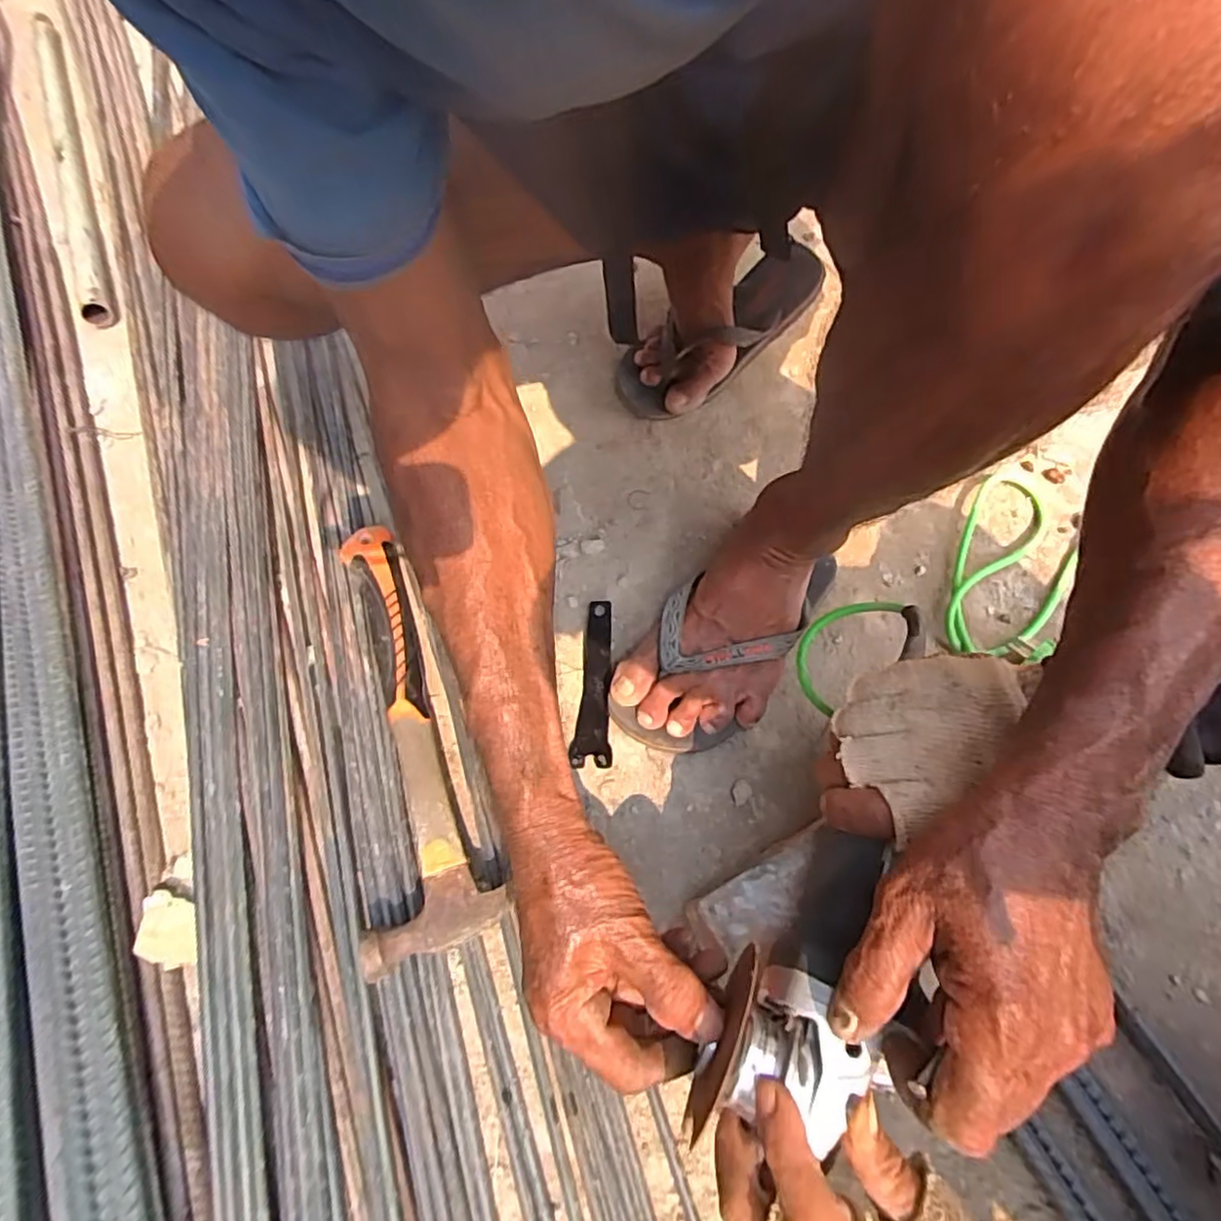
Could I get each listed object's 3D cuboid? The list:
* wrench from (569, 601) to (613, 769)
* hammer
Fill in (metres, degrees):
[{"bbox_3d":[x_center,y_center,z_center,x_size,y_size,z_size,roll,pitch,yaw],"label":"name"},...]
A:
[{"bbox_3d":[-0.014,0.056,0.509,0.029,0.012,0.135,2,62,-1],"label":"wrench"},{"bbox_3d":[-0.157,0.074,0.473,0.082,0.039,0.326,-16,64,-10],"label":"hammer"}]

